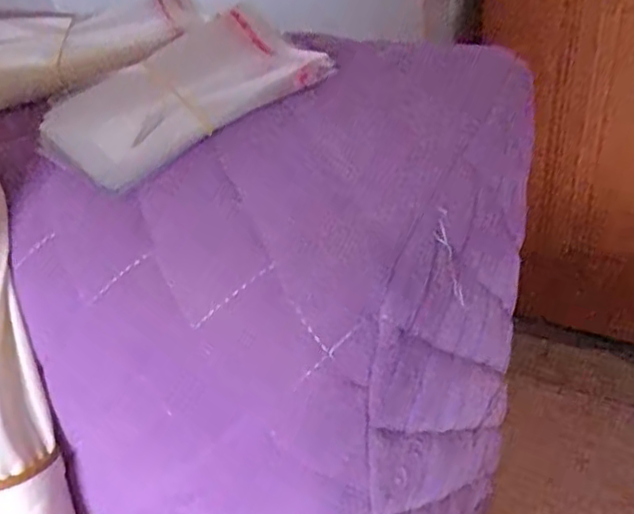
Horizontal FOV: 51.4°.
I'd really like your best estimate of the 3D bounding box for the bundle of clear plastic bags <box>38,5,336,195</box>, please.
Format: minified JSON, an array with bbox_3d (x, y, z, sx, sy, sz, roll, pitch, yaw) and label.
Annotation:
[{"bbox_3d":[-0.054,-0.066,0.263,0.105,0.006,0.067,-35,55,-21],"label":"bundle of clear plastic bags"}]

